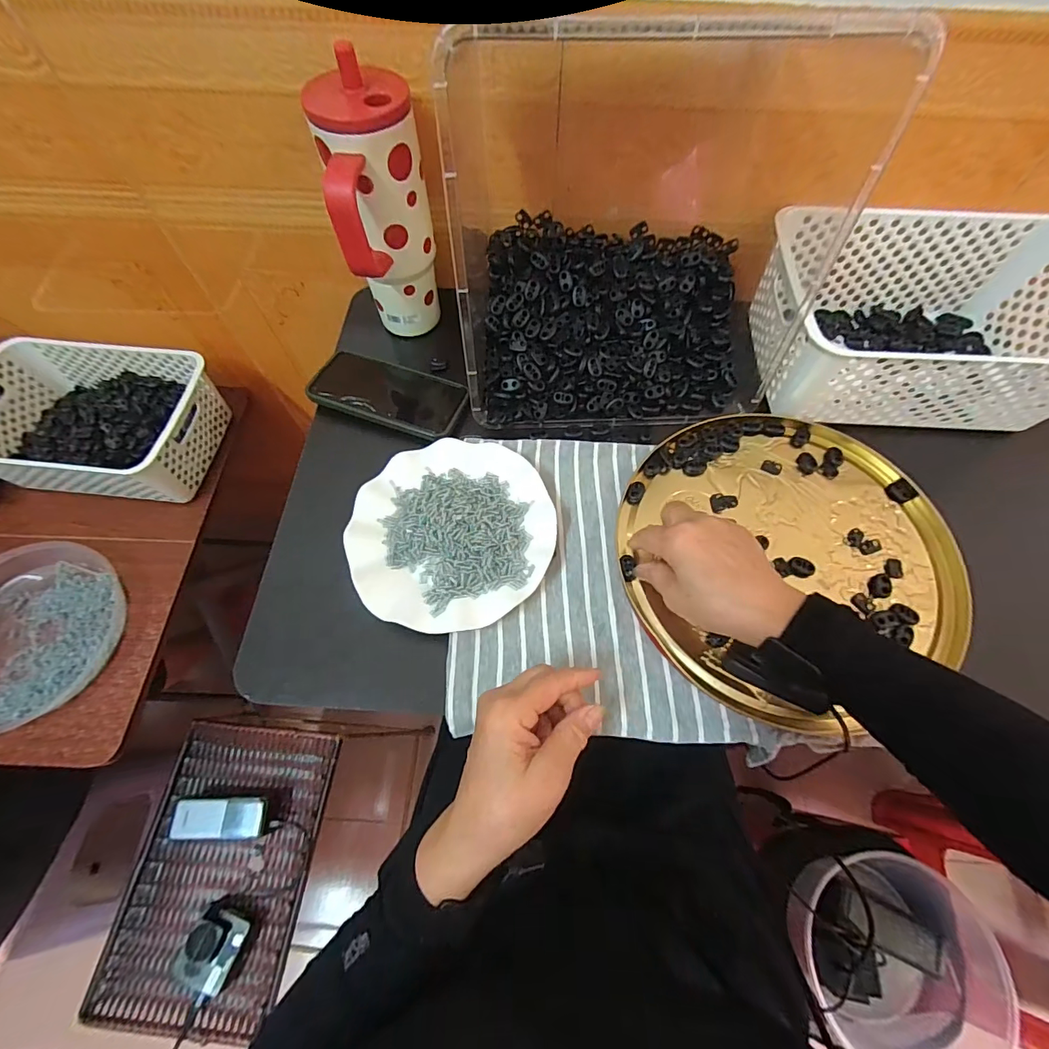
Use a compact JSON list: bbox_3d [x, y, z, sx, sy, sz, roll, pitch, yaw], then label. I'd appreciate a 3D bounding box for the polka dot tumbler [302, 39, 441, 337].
[{"bbox_3d":[-0.128,-0.273,0.432,0.078,0.209,0.111,0,65,-1],"label":"polka dot tumbler"}]

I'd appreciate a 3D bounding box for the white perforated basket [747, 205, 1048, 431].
[{"bbox_3d":[0.398,-0.209,0.468,0.302,0.103,0.199,3,65,1],"label":"white perforated basket"}]

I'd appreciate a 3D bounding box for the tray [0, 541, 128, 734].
[{"bbox_3d":[-0.633,0.133,0.581,0.223,0.032,0.222,0,65,0],"label":"tray"}]

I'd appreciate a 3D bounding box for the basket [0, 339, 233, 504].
[{"bbox_3d":[-0.624,-0.151,0.666,0.322,0.092,0.207,8,65,3],"label":"basket"}]

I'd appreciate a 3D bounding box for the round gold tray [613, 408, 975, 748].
[{"bbox_3d":[0.237,0.020,0.420,0.290,0.012,0.285,0,65,0],"label":"round gold tray"}]

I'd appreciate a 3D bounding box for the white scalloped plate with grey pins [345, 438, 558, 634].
[{"bbox_3d":[-0.064,0.005,0.418,0.178,0.025,0.176,0,65,0],"label":"white scalloped plate with grey pins"}]

